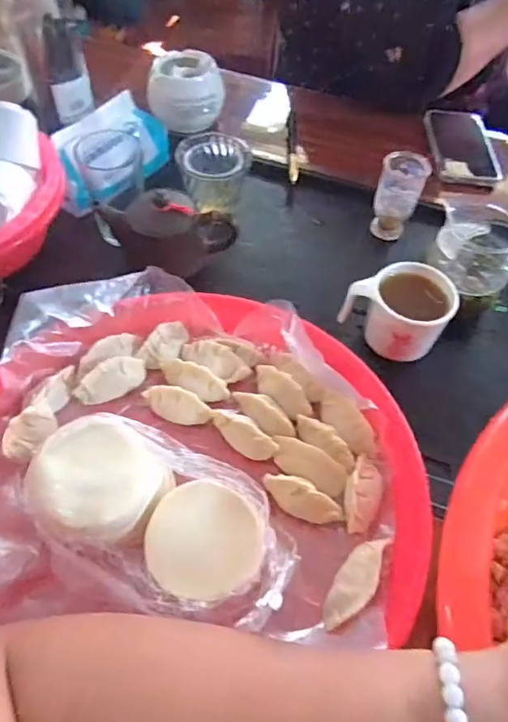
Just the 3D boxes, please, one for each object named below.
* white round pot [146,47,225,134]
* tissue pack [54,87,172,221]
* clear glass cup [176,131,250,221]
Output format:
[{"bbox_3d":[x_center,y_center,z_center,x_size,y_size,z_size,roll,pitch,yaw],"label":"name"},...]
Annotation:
[{"bbox_3d":[-0.087,-0.357,0.700,0.087,0.069,0.081,2,55,-2],"label":"white round pot"},{"bbox_3d":[-0.177,-0.246,0.632,0.089,0.061,0.168,20,56,10],"label":"tissue pack"},{"bbox_3d":[-0.045,-0.212,0.615,0.079,0.074,0.078,-4,56,-7],"label":"clear glass cup"}]

